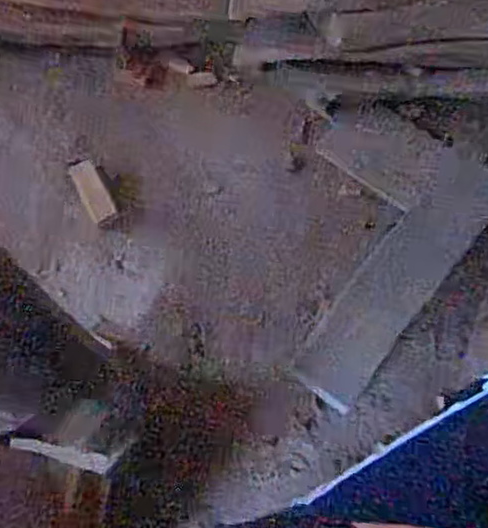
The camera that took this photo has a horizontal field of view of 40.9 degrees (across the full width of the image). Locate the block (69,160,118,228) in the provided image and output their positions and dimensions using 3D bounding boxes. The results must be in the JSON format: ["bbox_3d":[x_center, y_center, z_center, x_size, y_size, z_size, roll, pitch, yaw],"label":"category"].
[{"bbox_3d":[-0.283,-0.134,1.241,0.048,0.021,0.126,-28,90,-14],"label":"block"}]

